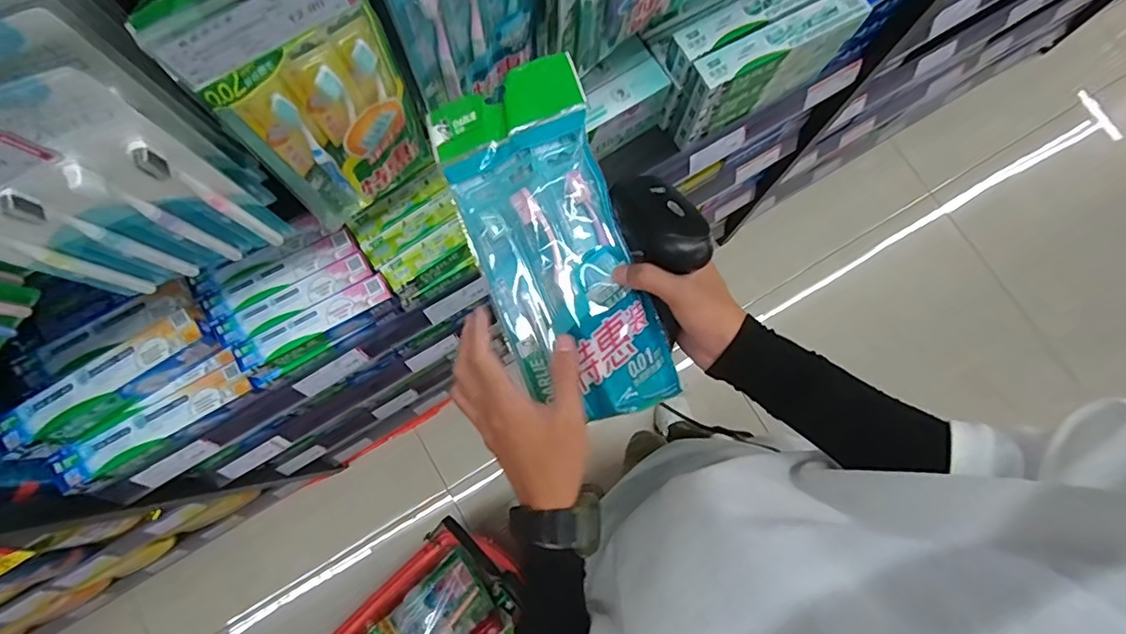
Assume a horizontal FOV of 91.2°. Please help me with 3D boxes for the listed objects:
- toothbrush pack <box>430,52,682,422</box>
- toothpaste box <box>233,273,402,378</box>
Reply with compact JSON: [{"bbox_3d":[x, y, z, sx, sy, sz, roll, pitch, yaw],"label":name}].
[{"bbox_3d":[-0.008,-0.053,0.441,0.128,0.026,0.279,-24,88,17],"label":"toothbrush pack"},{"bbox_3d":[-0.284,0.012,0.645,0.182,0.035,0.042,-29,81,-6],"label":"toothpaste box"}]

